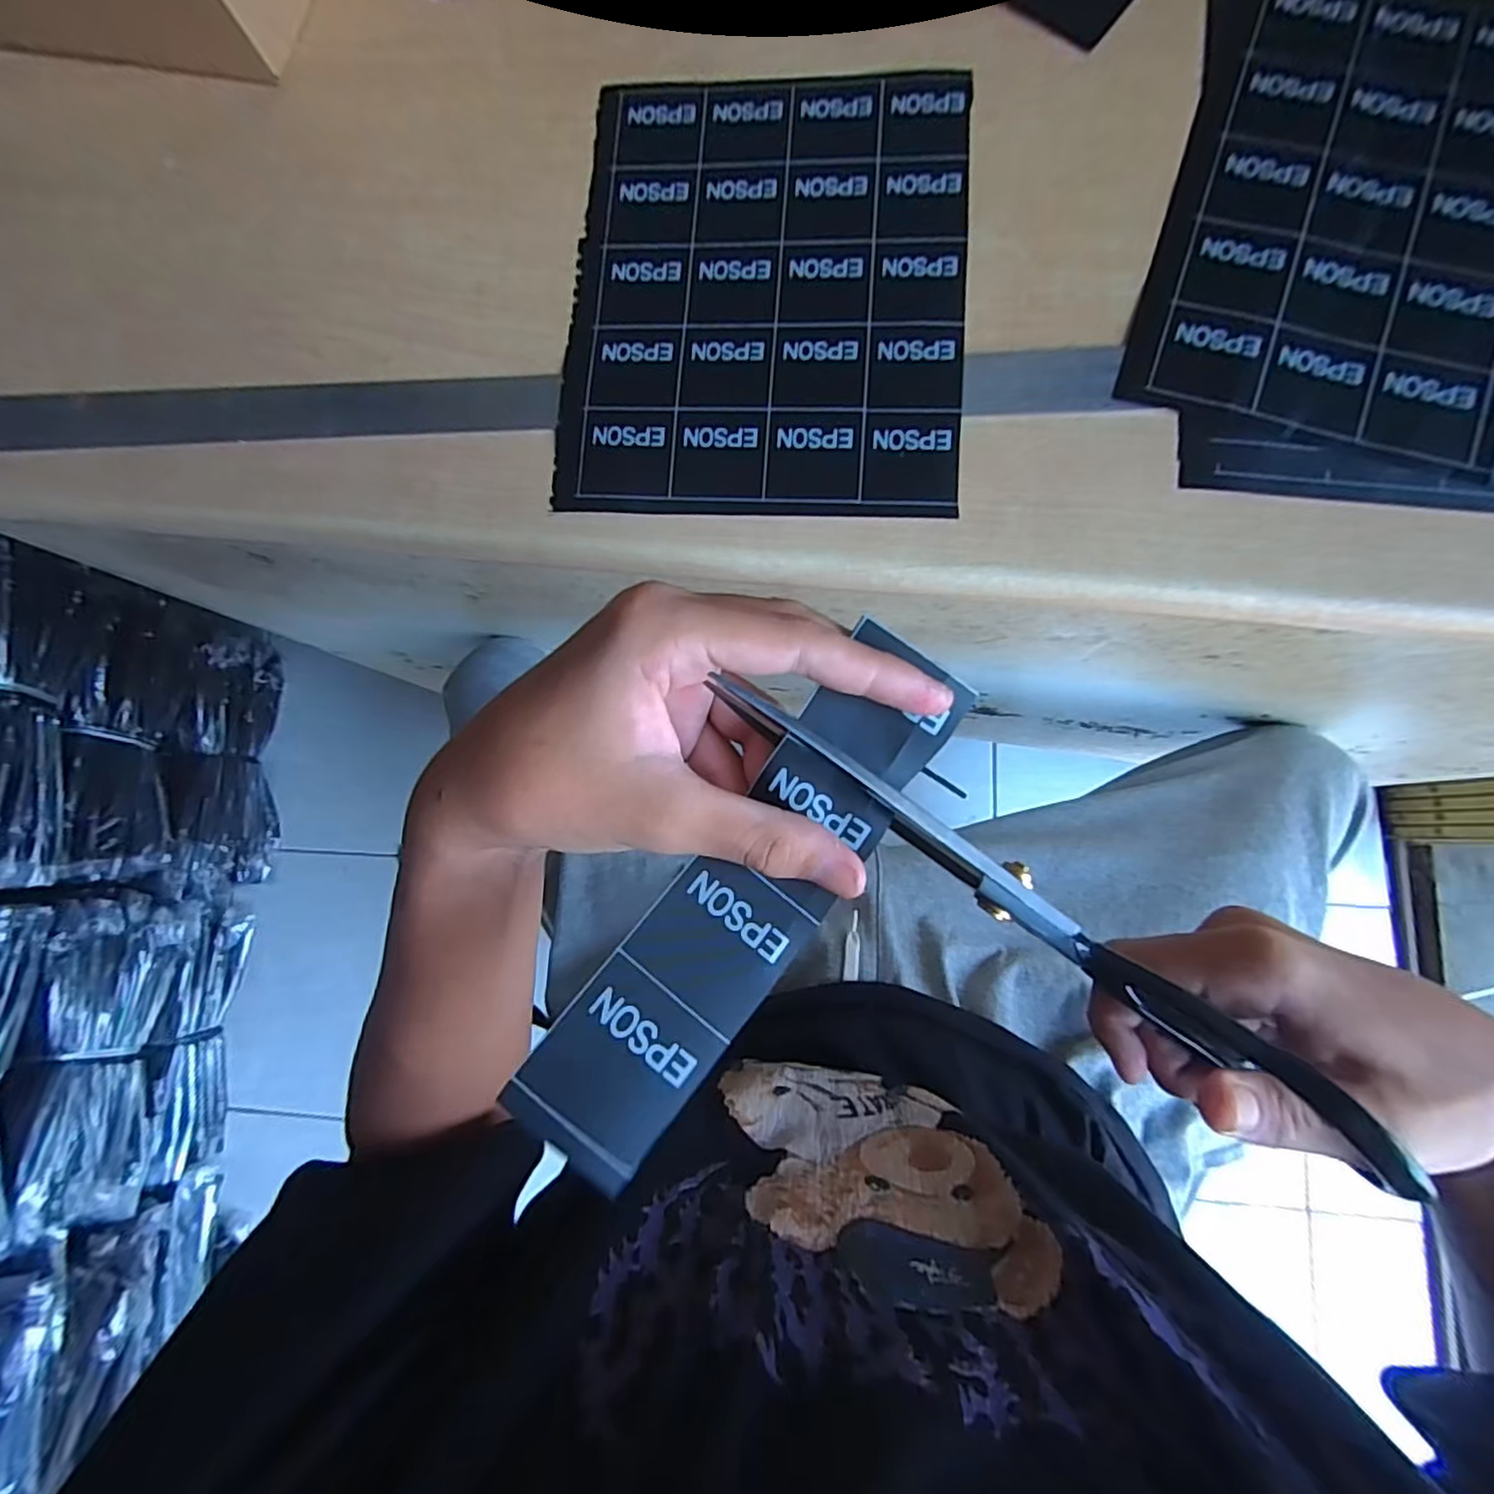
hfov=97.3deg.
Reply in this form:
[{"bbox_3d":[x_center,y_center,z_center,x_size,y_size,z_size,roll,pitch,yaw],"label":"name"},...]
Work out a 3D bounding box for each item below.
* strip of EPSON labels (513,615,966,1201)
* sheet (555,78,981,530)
[{"bbox_3d":[0.003,0.040,0.181,0.040,0.021,0.158,37,81,8],"label":"strip of EPSON labels"},{"bbox_3d":[0.008,-0.203,0.287,0.170,0.004,0.207,4,84,5],"label":"sheet"}]

